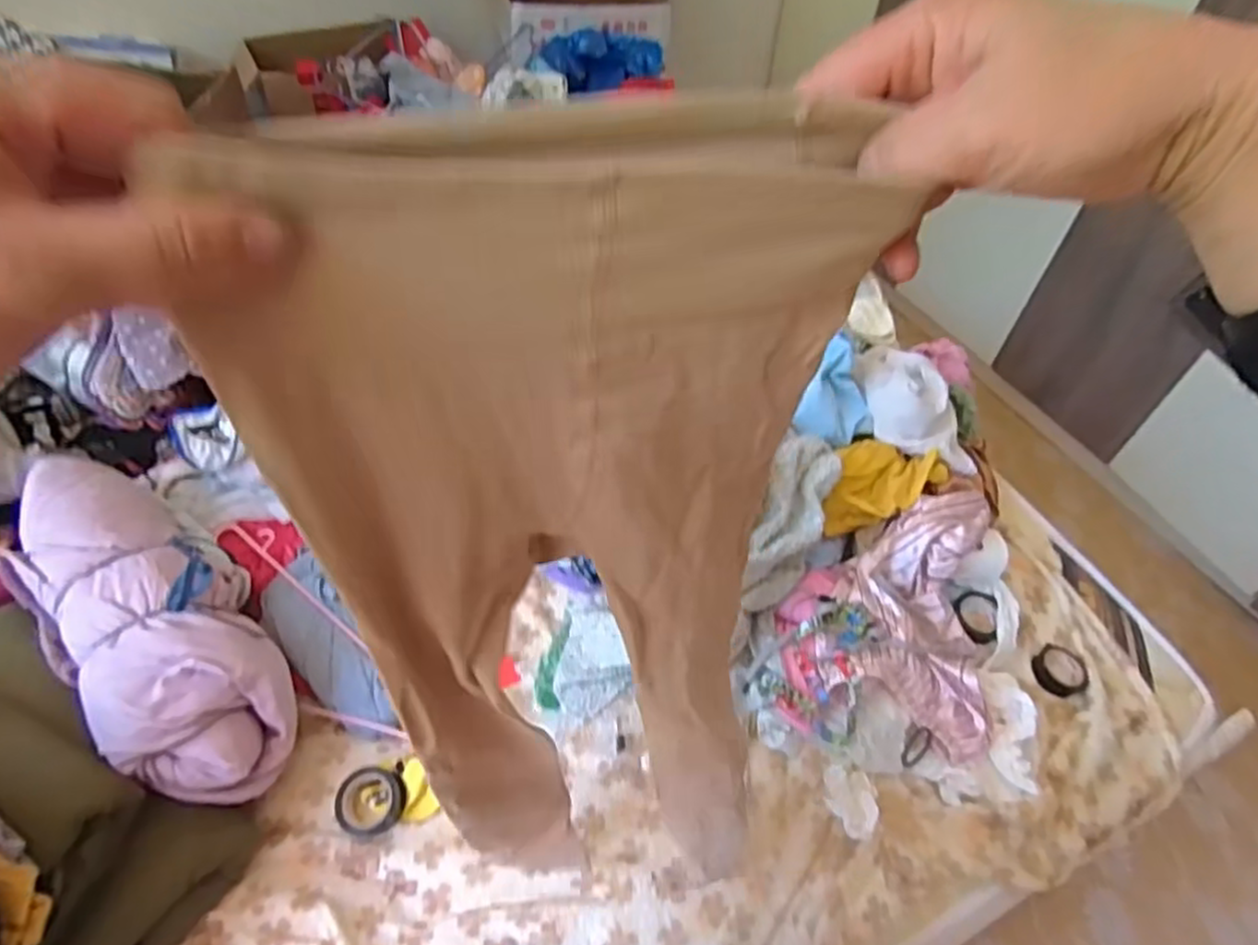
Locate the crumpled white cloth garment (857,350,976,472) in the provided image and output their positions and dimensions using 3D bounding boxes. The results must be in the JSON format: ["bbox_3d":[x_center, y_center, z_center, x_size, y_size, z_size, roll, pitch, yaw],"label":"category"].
[{"bbox_3d":[0.412,-0.109,1.071,0.130,0.060,0.248,-9,51,-11],"label":"crumpled white cloth garment"}]

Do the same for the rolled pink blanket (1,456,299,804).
[{"bbox_3d":[-0.536,0.156,0.799,0.459,0.100,0.185,36,56,23],"label":"rolled pink blanket"}]

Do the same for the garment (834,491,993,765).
[{"bbox_3d":[0.367,0.183,0.930,0.192,0.094,0.329,8,67,2],"label":"garment"}]

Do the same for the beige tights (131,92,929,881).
[{"bbox_3d":[-0.019,0.107,0.414,0.215,0.593,0.052,-11,46,-9],"label":"beige tights"}]

